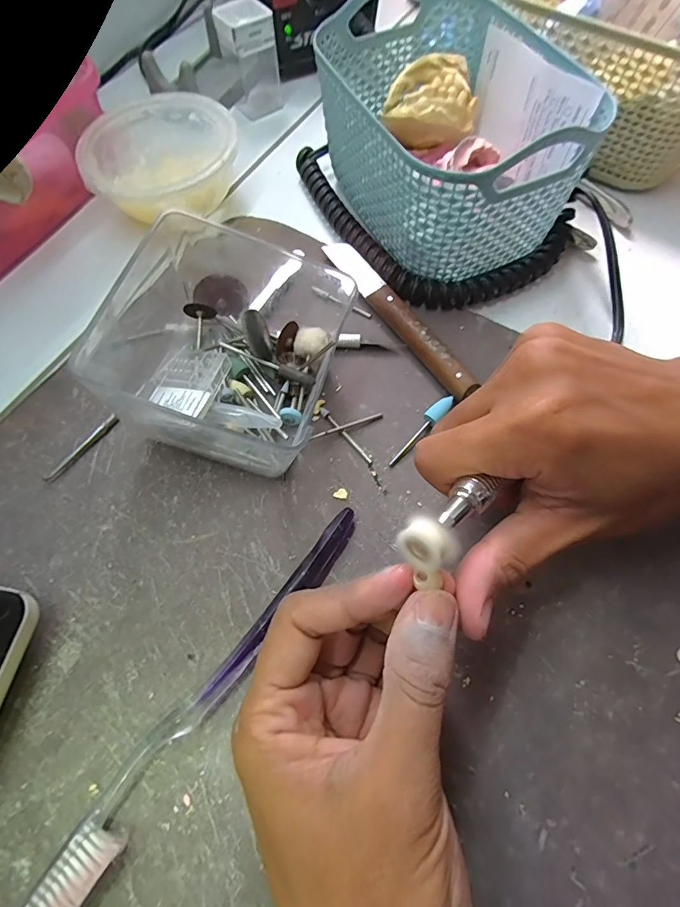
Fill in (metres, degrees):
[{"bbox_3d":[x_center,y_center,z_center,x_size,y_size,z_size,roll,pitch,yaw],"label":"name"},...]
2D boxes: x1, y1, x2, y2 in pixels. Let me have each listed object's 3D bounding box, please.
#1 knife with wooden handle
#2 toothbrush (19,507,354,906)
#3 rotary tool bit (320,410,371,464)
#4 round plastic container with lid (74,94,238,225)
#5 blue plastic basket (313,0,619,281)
[{"bbox_3d":[0.035,-0.079,0.262,0.014,0.016,0.124,-32,69,-13],"label":"knife with wooden handle"},{"bbox_3d":[-0.053,0.097,0.185,0.020,0.013,0.186,34,70,15],"label":"toothbrush"},{"bbox_3d":[0.003,-0.011,0.239,0.004,0.004,0.041,-39,71,-15],"label":"rotary tool bit"},{"bbox_3d":[-0.119,-0.193,0.303,0.100,0.038,0.101,0,66,0],"label":"round plastic container with lid"},{"bbox_3d":[0.064,-0.194,0.277,0.114,0.083,0.170,-20,67,-8],"label":"blue plastic basket"}]

